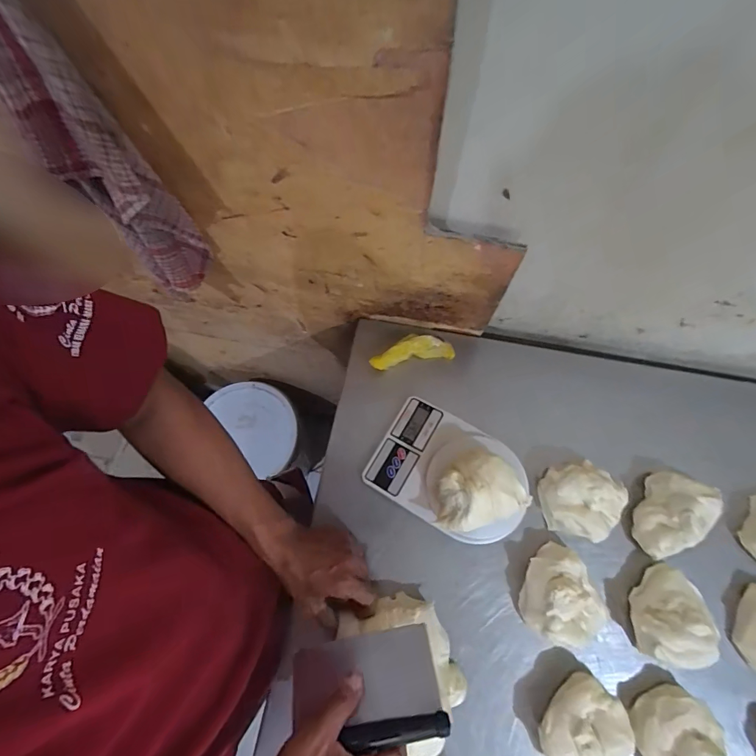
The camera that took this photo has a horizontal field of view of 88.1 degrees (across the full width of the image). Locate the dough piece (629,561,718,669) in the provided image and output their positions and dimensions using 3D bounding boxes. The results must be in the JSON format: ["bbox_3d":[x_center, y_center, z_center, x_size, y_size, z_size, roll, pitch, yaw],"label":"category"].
[{"bbox_3d":[0.366,0.292,0.481,0.082,0.062,0.110,17,72,7],"label":"dough piece"}]

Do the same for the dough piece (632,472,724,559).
[{"bbox_3d":[0.391,0.173,0.519,0.121,0.063,0.082,-31,73,-10],"label":"dough piece"}]

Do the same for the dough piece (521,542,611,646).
[{"bbox_3d":[0.231,0.276,0.488,0.100,0.063,0.111,-25,72,-8],"label":"dough piece"}]

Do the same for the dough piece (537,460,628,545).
[{"bbox_3d":[0.281,0.165,0.527,0.102,0.065,0.094,0,70,1],"label":"dough piece"}]

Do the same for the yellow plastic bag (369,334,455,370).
[{"bbox_3d":[0.053,-0.044,0.625,0.131,0.031,0.041,-10,70,-2],"label":"yellow plastic bag"}]

